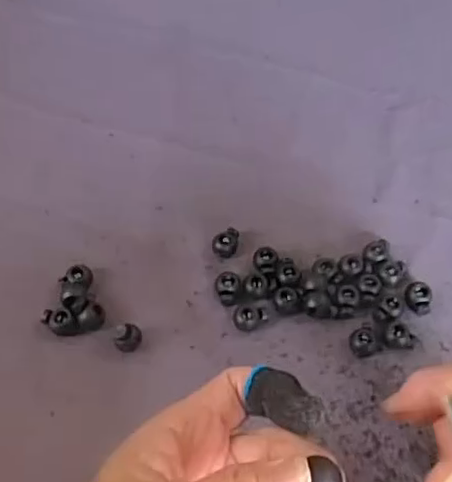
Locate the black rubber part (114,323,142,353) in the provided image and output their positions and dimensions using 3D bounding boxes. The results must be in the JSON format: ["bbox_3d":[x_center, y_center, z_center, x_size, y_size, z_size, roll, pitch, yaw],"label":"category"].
[{"bbox_3d":[-0.054,0.054,0.356,0.012,0.017,0.012,10,53,4],"label":"black rubber part"}]

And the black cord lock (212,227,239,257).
[{"bbox_3d":[0.000,0.001,0.404,0.015,0.009,0.021,8,53,2],"label":"black cord lock"}]

